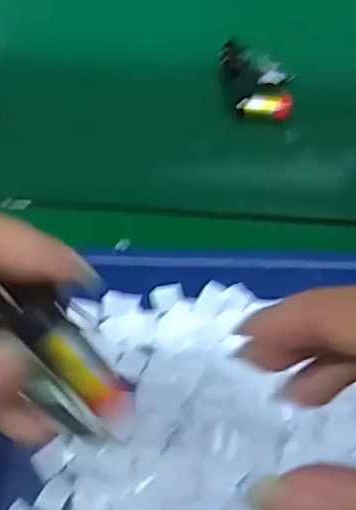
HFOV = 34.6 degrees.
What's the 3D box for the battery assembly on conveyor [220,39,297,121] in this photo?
[{"bbox_3d":[0.056,-0.125,0.402,0.047,0.018,0.059,-2,67,1],"label":"battery assembly on conveyor"}]

